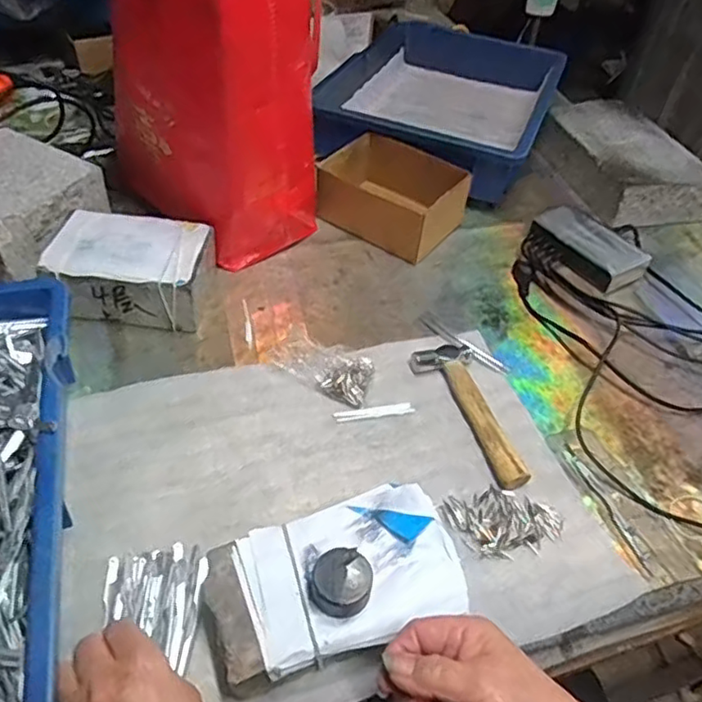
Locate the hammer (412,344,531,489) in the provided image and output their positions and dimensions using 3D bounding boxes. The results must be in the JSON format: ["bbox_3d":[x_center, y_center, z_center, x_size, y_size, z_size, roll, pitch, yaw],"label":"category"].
[{"bbox_3d":[0.104,0.057,0.568,0.058,0.019,0.156,-5,47,-12],"label":"hammer"}]

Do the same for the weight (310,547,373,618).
[{"bbox_3d":[-0.006,0.150,0.408,0.038,0.018,0.038,3,46,-3],"label":"weight"}]

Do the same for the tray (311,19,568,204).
[{"bbox_3d":[0.141,-0.369,0.928,0.284,0.090,0.439,19,47,12],"label":"tray"}]

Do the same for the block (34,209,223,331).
[{"bbox_3d":[-0.221,-0.080,0.635,0.151,0.066,0.116,2,46,-4],"label":"block"}]

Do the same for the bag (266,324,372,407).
[{"bbox_3d":[-0.022,0.005,0.591,0.094,0.032,0.060,24,48,17],"label":"bag"}]

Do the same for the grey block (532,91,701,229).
[{"bbox_3d":[0.371,-0.268,0.866,0.151,0.066,0.244,-7,47,-13],"label":"grey block"}]

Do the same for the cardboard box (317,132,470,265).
[{"bbox_3d":[0.050,-0.190,0.756,0.159,0.069,0.118,27,49,19],"label":"cardboard box"}]

